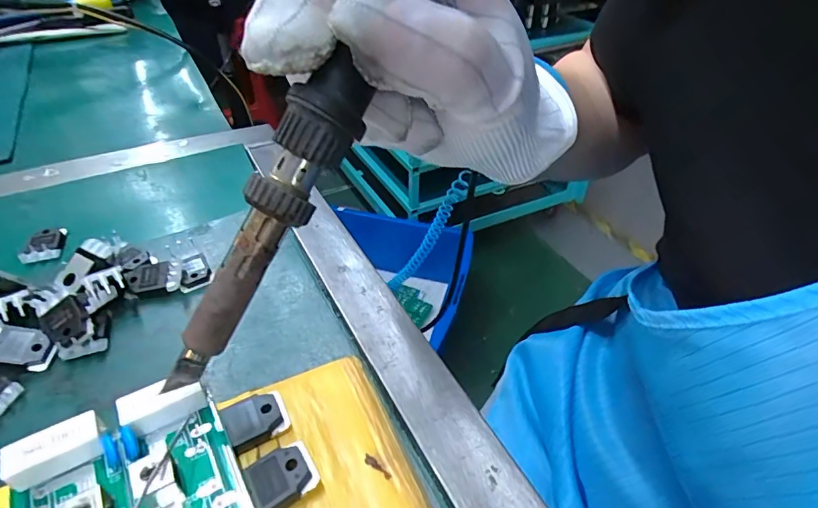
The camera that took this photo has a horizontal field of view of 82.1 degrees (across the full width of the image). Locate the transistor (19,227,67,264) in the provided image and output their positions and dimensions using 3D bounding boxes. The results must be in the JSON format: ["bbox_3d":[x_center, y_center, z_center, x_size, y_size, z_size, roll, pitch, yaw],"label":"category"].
[{"bbox_3d":[-0.187,-0.005,0.241,0.016,0.006,0.022,-13,42,-17],"label":"transistor"}]

